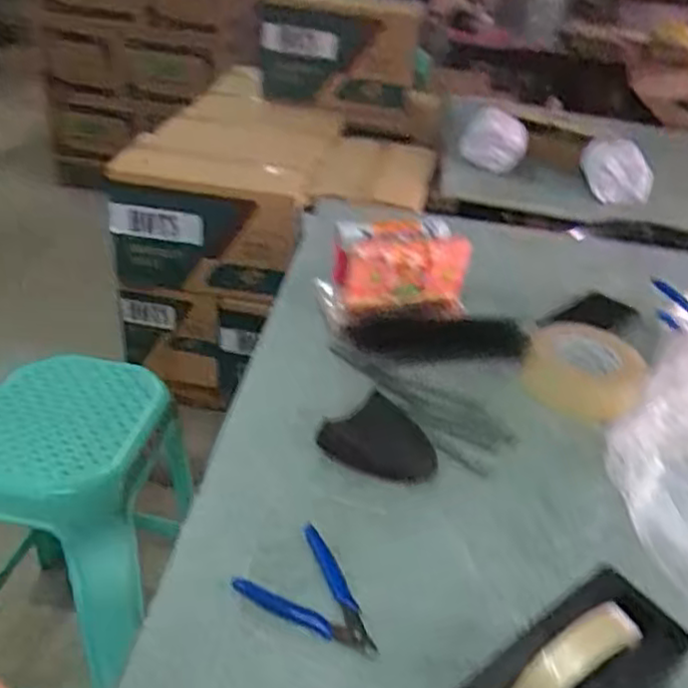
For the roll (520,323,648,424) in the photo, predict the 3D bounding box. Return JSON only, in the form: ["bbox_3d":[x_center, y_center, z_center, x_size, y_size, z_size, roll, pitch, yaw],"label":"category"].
[{"bbox_3d":[0.284,0.031,0.843,0.133,0.049,0.129,4,34,-3],"label":"roll"}]

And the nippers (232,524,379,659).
[{"bbox_3d":[-0.015,0.197,0.571,0.121,0.010,0.083,23,37,24],"label":"nippers"}]

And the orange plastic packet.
[{"bbox_3d":[0.067,-0.091,0.925,0.181,0.110,0.111,0,34,-10],"label":"orange plastic packet"}]

